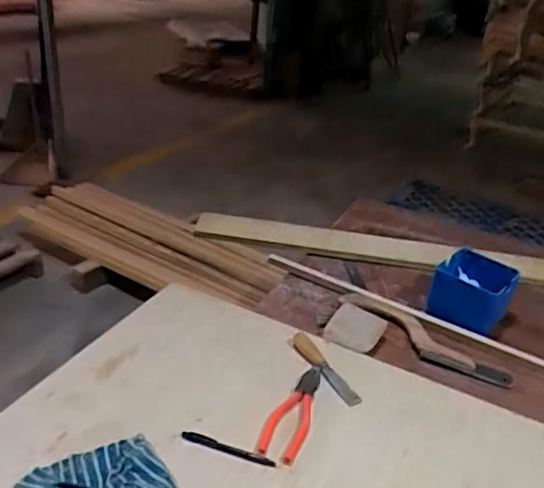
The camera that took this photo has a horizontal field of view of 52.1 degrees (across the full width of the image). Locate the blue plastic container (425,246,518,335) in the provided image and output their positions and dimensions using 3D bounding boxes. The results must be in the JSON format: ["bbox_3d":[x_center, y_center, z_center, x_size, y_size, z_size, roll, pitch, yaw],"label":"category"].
[{"bbox_3d":[0.398,0.093,1.102,0.141,0.092,0.158,20,32,25],"label":"blue plastic container"}]

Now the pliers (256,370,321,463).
[{"bbox_3d":[0.034,0.244,0.819,0.056,0.011,0.188,14,30,16],"label":"pliers"}]

